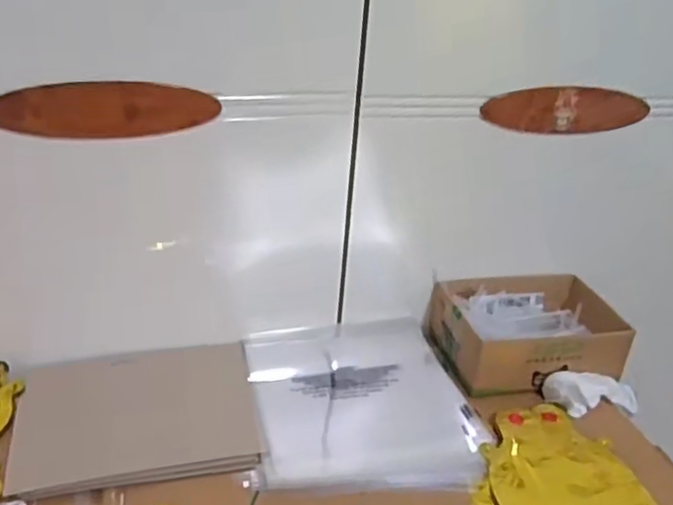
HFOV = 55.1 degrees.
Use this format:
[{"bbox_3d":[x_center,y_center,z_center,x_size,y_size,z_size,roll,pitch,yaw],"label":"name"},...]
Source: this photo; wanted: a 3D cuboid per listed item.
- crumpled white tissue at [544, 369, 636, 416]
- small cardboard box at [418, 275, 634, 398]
[{"bbox_3d":[0.276,0.147,0.675,0.111,0.037,0.041,10,24,-24],"label":"crumpled white tissue"},{"bbox_3d":[0.207,0.088,0.719,0.190,0.063,0.135,-1,28,-9],"label":"small cardboard box"}]

